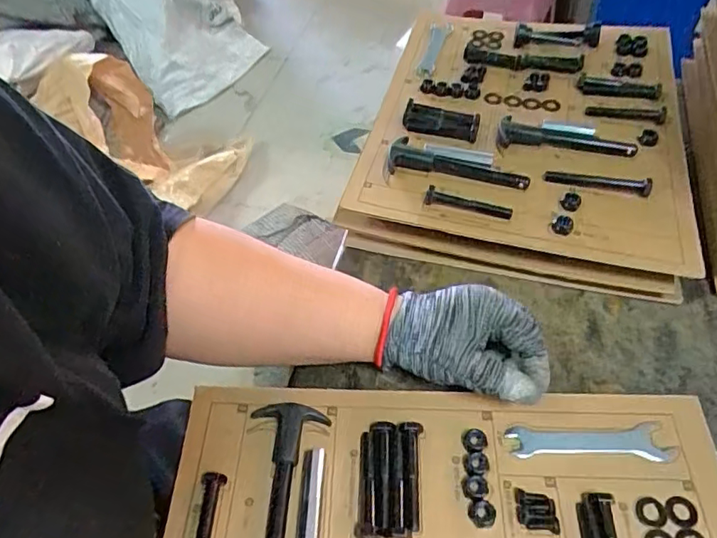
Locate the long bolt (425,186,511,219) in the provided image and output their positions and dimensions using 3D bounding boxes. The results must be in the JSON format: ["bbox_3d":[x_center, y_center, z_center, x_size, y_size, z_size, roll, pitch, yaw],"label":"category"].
[{"bbox_3d":[0.095,-0.056,0.471,0.074,0.009,0.016,13,53,14],"label":"long bolt"}]

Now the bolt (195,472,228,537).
[{"bbox_3d":[-0.103,0.173,0.355,0.015,0.014,0.075,3,52,6],"label":"bolt"}]

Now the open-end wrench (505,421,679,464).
[{"bbox_3d":[0.163,0.122,0.384,0.111,0.004,0.026,-2,51,2],"label":"open-end wrench"}]

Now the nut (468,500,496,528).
[{"bbox_3d":[0.083,0.163,0.364,0.017,0.004,0.016,13,53,14],"label":"nut"}]

